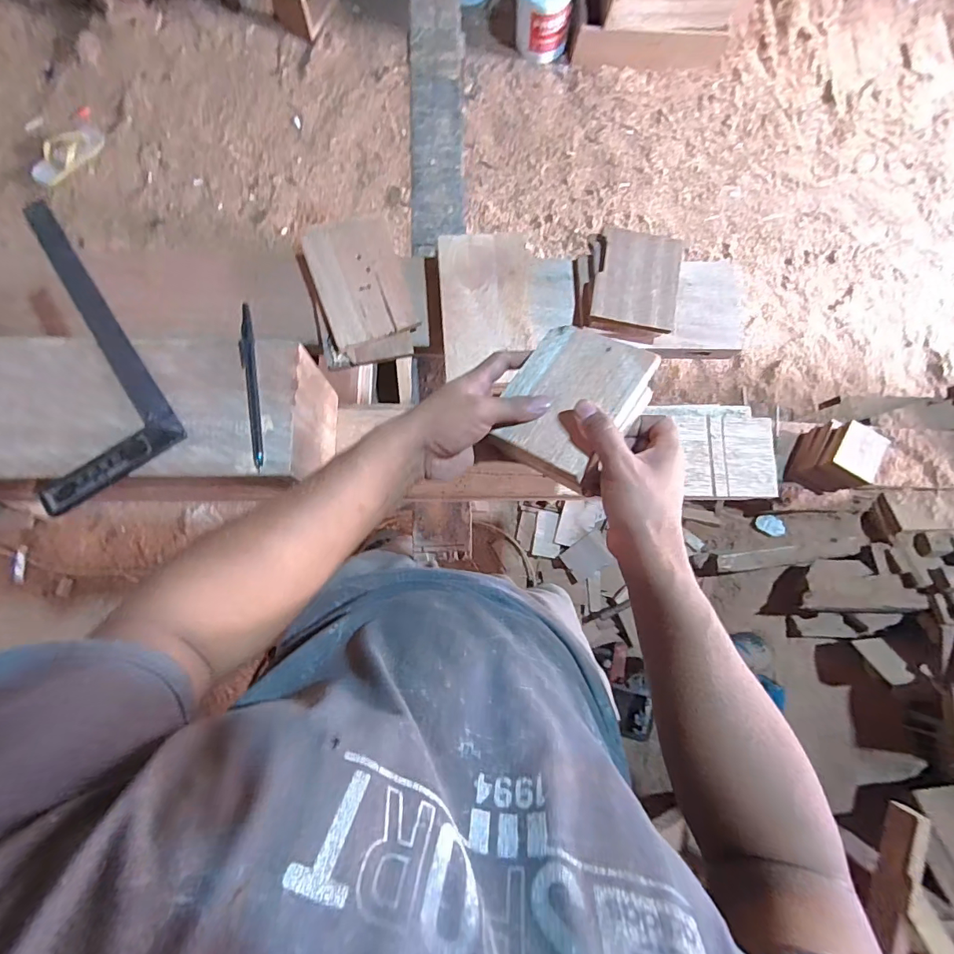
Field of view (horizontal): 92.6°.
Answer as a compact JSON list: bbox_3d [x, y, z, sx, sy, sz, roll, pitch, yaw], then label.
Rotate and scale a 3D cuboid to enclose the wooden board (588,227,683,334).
[{"bbox_3d":[0.214,-0.263,0.602,0.105,0.011,0.134,12,82,-1],"label":"wooden board"}]

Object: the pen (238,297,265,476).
[{"bbox_3d":[-0.206,-0.083,0.415,0.014,0.007,0.154,-8,82,-3],"label":"pen"}]

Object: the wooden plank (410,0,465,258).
[{"bbox_3d":[-0.061,-0.573,0.702,0.080,0.025,0.486,-1,82,-2],"label":"wooden plank"}]

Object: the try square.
[{"bbox_3d":[-0.387,-0.117,0.413,0.124,0.019,0.280,-34,85,-6],"label":"try square"}]

